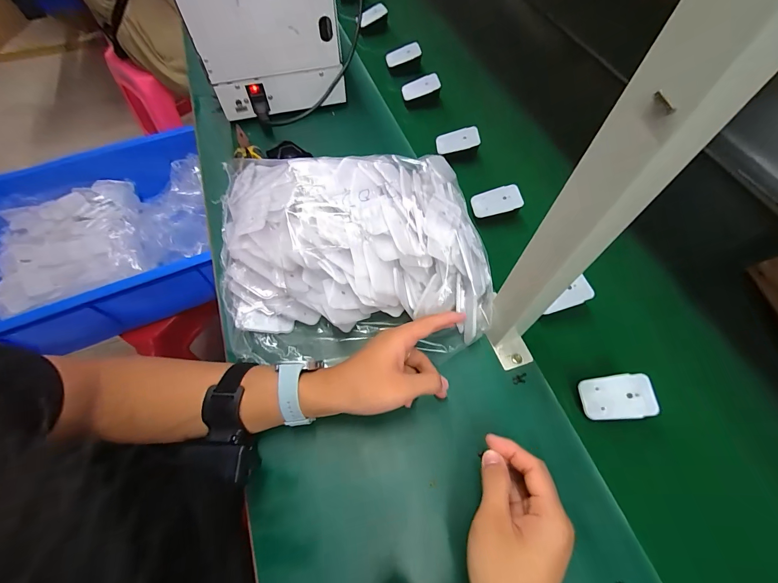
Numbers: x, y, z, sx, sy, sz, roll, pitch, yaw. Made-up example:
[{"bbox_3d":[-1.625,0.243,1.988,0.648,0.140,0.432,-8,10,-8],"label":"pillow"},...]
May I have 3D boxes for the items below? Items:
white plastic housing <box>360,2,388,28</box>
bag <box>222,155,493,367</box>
[{"bbox_3d":[-0.037,-0.610,0.760,0.063,0.021,0.024,-28,65,7],"label":"white plastic housing"},{"bbox_3d":[-0.049,-0.052,0.423,0.327,0.102,0.247,0,62,-1],"label":"bag"}]

